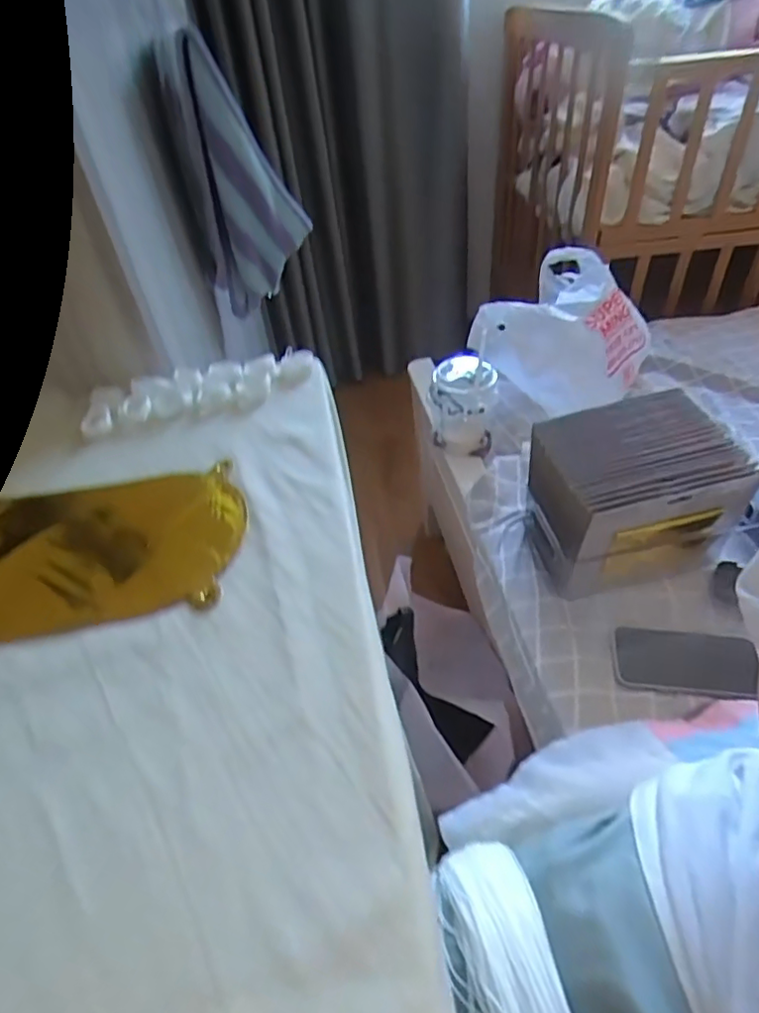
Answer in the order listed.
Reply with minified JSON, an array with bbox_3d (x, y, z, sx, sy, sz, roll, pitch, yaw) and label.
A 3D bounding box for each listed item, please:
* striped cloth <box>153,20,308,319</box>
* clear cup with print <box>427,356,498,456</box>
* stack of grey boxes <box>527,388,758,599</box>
[{"bbox_3d":[-0.164,-0.389,0.716,0.138,0.293,0.112,-13,43,-6],"label":"striped cloth"},{"bbox_3d":[0.128,-0.152,0.894,0.099,0.136,0.082,0,43,9],"label":"clear cup with print"},{"bbox_3d":[0.296,-0.014,0.704,0.201,0.164,0.157,-11,42,-3],"label":"stack of grey boxes"}]

